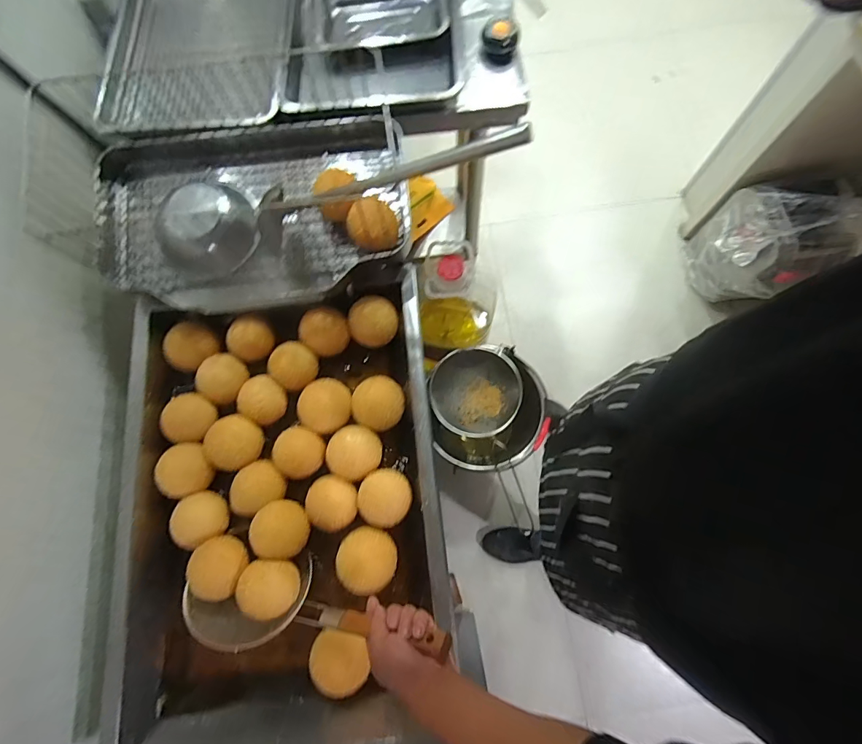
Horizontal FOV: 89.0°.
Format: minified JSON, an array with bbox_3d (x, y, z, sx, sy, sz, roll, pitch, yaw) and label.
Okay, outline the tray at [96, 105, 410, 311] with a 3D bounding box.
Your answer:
[{"bbox_3d":[-0.294,-0.266,0.733,0.490,0.114,0.289,-5,73,1],"label":"tray"}]

